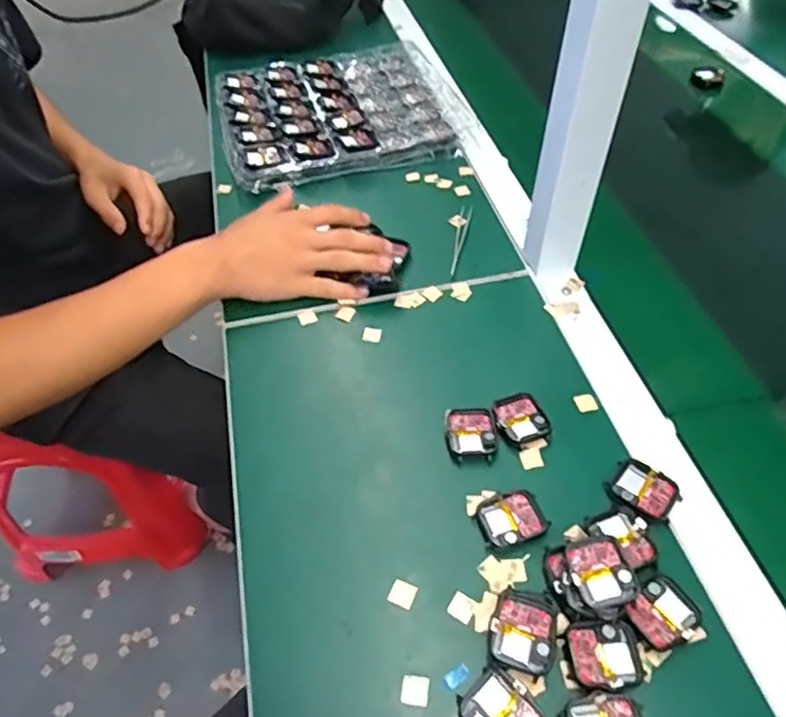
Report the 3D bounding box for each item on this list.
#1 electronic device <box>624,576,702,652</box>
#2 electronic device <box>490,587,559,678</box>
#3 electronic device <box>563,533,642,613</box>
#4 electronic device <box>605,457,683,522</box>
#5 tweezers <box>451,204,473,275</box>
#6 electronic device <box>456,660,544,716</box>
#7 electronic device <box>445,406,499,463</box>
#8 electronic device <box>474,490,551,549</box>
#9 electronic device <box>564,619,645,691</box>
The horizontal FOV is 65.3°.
[{"bbox_3d":[0.172,0.161,0.389,0.042,0.006,0.036,-34,57,-24],"label":"electronic device"},{"bbox_3d":[0.082,0.168,0.380,0.039,0.016,0.049,18,53,16],"label":"electronic device"},{"bbox_3d":[0.130,0.134,0.388,0.036,0.008,0.044,-15,54,-6],"label":"electronic device"},{"bbox_3d":[0.180,0.094,0.441,0.045,0.007,0.036,34,59,26],"label":"electronic device"},{"bbox_3d":[0.070,-0.126,0.637,0.012,0.016,0.111,9,51,9],"label":"tweezers"},{"bbox_3d":[0.063,0.207,0.355,0.035,0.010,0.047,-37,58,-26],"label":"electronic device"},{"bbox_3d":[0.061,0.058,0.482,0.038,0.012,0.046,-2,50,0],"label":"electronic device"},{"bbox_3d":[0.084,0.114,0.435,0.044,0.008,0.036,-17,52,-13],"label":"electronic device"},{"bbox_3d":[0.129,0.179,0.371,0.043,0.004,0.037,-7,50,-5],"label":"electronic device"}]

